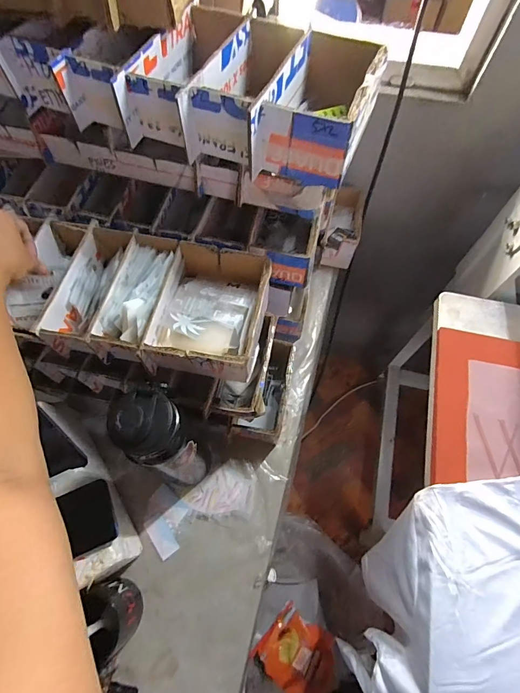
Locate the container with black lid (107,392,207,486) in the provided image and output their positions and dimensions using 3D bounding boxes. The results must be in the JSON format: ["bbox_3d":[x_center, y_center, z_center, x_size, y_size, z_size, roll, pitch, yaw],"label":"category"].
[{"bbox_3d":[-0.115,0.131,0.462,0.078,0.278,0.073,40,71,17],"label":"container with black lid"}]

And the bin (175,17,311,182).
[{"bbox_3d":[-0.003,-0.297,0.416,0.094,0.071,0.198,22,67,10],"label":"bin"}]

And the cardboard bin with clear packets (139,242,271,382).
[{"bbox_3d":[-0.062,-0.045,0.477,0.133,0.072,0.169,10,65,5],"label":"cardboard bin with clear packets"}]

